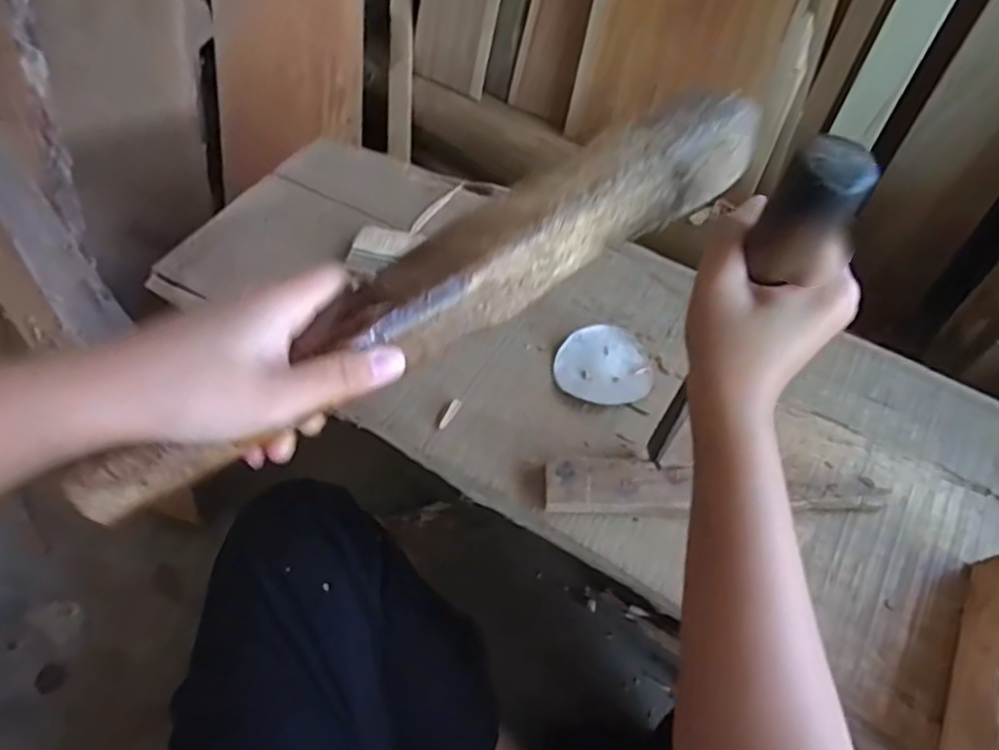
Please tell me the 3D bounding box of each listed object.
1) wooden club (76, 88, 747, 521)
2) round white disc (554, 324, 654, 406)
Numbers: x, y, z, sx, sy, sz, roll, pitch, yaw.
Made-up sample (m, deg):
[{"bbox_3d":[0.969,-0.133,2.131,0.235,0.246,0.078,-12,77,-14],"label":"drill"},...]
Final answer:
[{"bbox_3d":[-0.025,-0.045,0.328,0.369,0.048,0.042,-32,62,-12],"label":"wooden club"},{"bbox_3d":[0.093,-0.010,0.584,0.083,0.019,0.071,8,56,3],"label":"round white disc"}]

